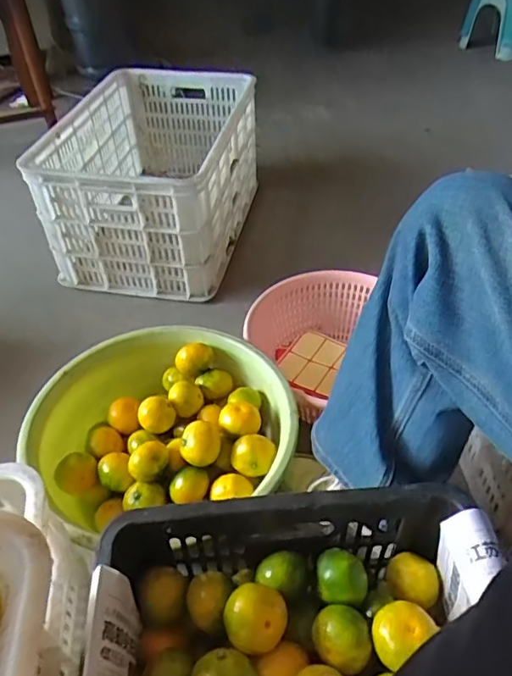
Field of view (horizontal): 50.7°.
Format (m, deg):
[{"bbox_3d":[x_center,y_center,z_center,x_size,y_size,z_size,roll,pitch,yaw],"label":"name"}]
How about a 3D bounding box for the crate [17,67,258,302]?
[{"bbox_3d":[-0.216,-0.371,1.235,0.353,0.275,0.535,8,46,9],"label":"crate"}]

